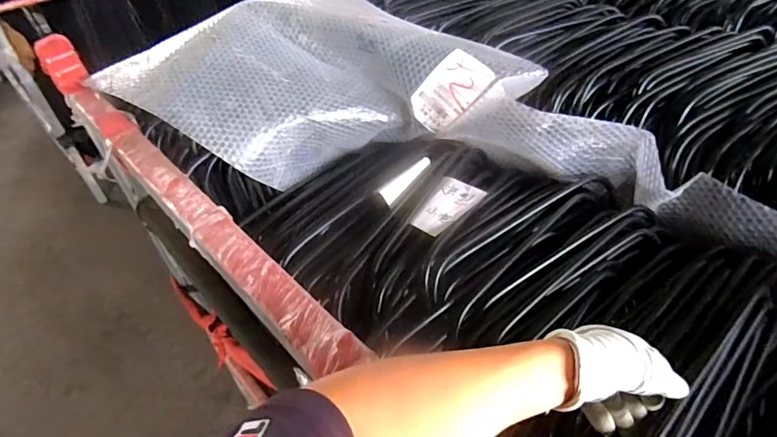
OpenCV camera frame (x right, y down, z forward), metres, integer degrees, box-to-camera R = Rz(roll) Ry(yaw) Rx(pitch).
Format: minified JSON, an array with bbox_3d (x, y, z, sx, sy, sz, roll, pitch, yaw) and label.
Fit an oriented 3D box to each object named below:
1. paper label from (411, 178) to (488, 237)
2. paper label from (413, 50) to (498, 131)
[{"bbox_3d":[0.074,-0.015,0.612,0.062,0.005,0.099,28,56,29],"label":"paper label"},{"bbox_3d":[0.092,-0.196,0.711,0.123,0.073,0.015,-46,9,15],"label":"paper label"}]

